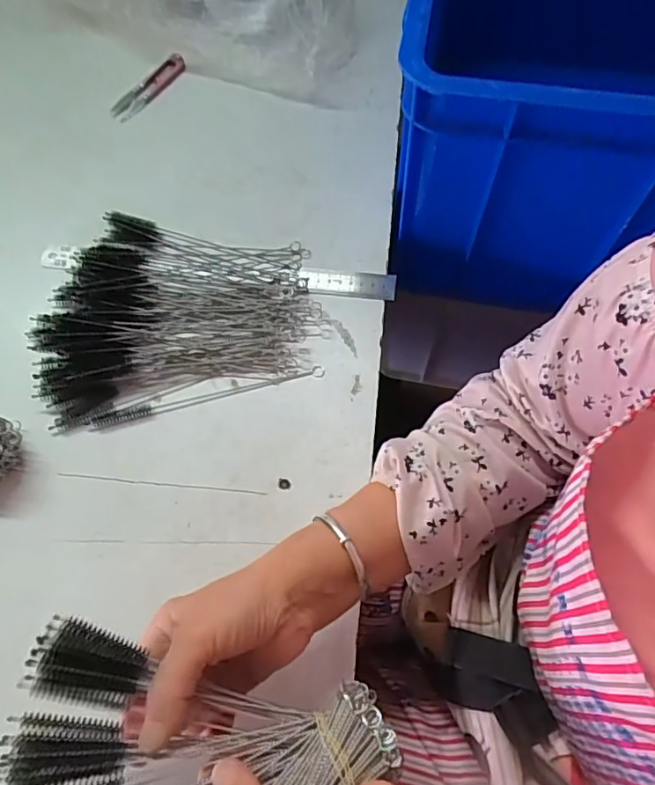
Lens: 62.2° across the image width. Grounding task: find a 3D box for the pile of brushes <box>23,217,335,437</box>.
[{"bbox_3d":[-0.134,-0.084,0.471,0.234,0.034,0.192,-15,68,-5],"label":"pile of brushes"}]

